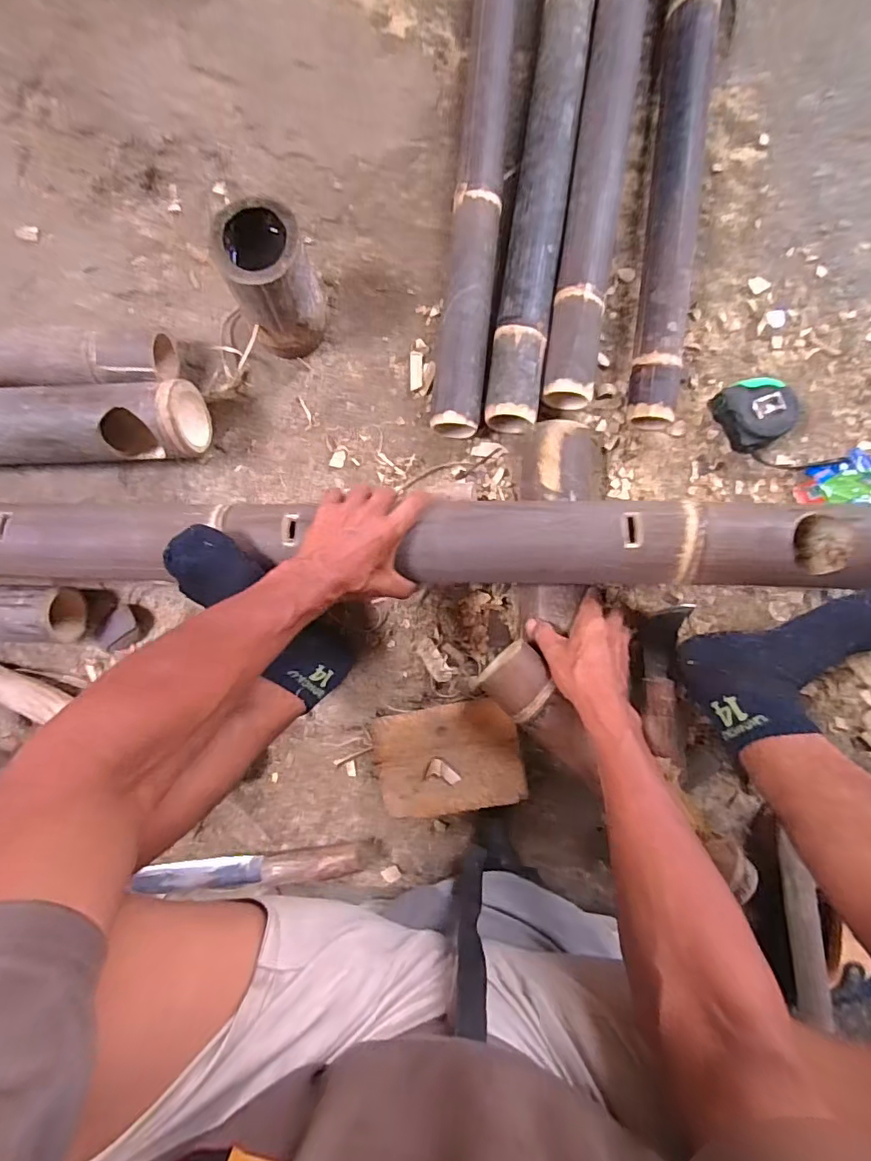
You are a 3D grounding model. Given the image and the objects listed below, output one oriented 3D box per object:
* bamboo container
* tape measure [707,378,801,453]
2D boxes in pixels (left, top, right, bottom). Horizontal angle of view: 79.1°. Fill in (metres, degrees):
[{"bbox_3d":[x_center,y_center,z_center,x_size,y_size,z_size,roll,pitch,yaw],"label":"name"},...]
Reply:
[{"bbox_3d":[-0.180,-0.338,0.608,0.090,0.149,0.094,0,85,3],"label":"bamboo container"},{"bbox_3d":[0.387,-0.205,0.628,0.091,0.034,0.082,-28,84,0],"label":"tape measure"}]

